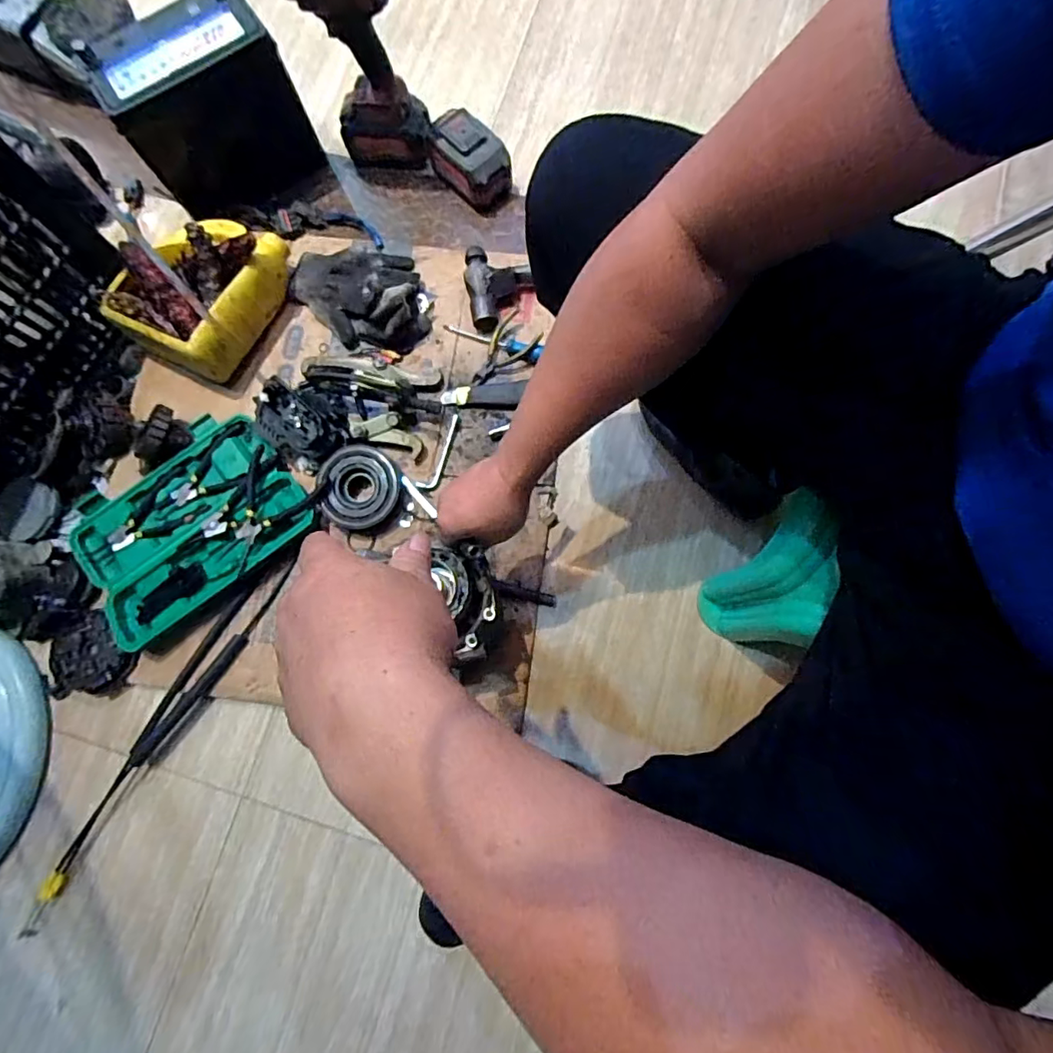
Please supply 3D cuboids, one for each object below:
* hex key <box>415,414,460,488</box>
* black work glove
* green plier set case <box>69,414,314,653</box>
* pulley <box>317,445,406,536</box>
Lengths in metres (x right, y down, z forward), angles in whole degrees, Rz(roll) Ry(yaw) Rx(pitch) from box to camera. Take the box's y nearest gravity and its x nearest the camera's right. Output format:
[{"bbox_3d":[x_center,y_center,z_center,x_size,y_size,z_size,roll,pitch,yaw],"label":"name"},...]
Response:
[{"bbox_3d":[-0.117,-0.103,0.762,0.024,0.010,0.116,26,79,6],"label":"hex key"},{"bbox_3d":[-0.249,-0.342,0.787,0.204,0.063,0.159,-2,78,2],"label":"black work glove"},{"bbox_3d":[-0.459,-0.003,0.728,0.300,0.036,0.223,-36,79,-6],"label":"green plier set case"},{"bbox_3d":[-0.223,-0.051,0.732,0.105,0.041,0.114,-2,78,2],"label":"pulley"}]

